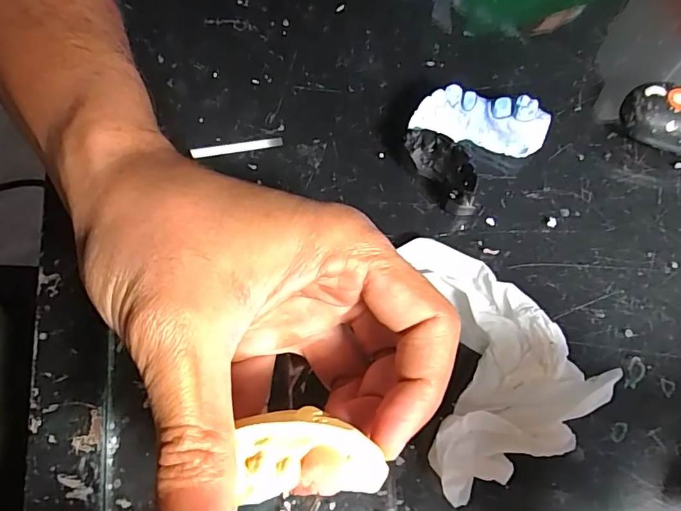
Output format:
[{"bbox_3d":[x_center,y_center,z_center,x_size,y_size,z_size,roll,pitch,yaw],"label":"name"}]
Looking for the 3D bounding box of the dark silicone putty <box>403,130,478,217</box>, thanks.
[{"bbox_3d":[0.047,-0.038,0.226,0.017,0.023,0.042,-31,73,-8],"label":"dark silicone putty"}]

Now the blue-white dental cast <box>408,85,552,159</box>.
[{"bbox_3d":[0.066,-0.063,0.234,0.061,0.022,0.019,10,72,6],"label":"blue-white dental cast"}]

